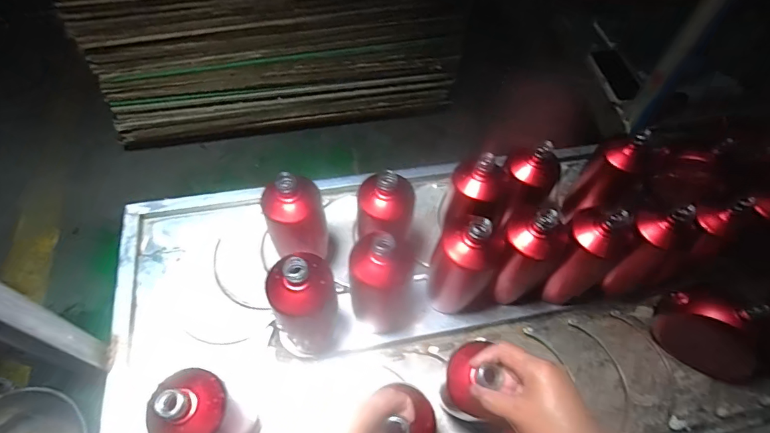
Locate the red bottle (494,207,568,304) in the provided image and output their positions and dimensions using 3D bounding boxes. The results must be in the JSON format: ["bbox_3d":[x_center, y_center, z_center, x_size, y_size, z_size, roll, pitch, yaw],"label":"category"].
[{"bbox_3d":[0.196,0.062,0.619,0.064,0.220,0.062,1,59,-2],"label":"red bottle"}]

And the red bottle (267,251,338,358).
[{"bbox_3d":[-0.103,0.118,0.568,0.083,0.214,0.072,-15,61,-11],"label":"red bottle"}]

